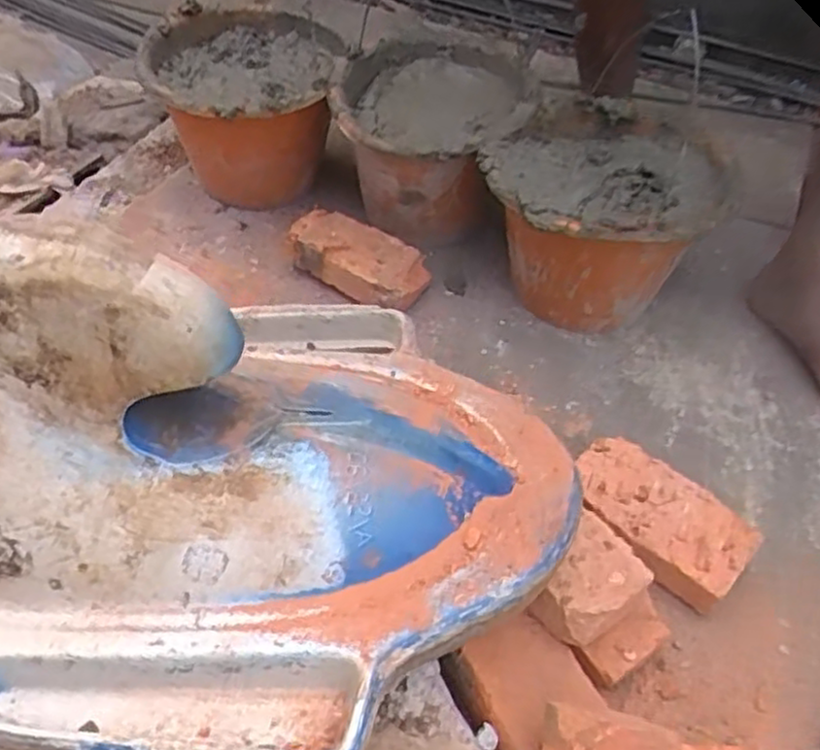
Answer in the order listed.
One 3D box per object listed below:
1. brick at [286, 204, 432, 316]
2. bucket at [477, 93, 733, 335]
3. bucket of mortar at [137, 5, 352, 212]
[{"bbox_3d":[-0.059,-0.132,0.831,0.160,0.054,0.089,31,55,20],"label":"brick"},{"bbox_3d":[0.204,-0.164,0.800,0.235,0.173,0.248,2,50,-2],"label":"bucket"},{"bbox_3d":[-0.198,-0.311,0.931,0.230,0.214,0.265,12,51,6],"label":"bucket of mortar"}]

